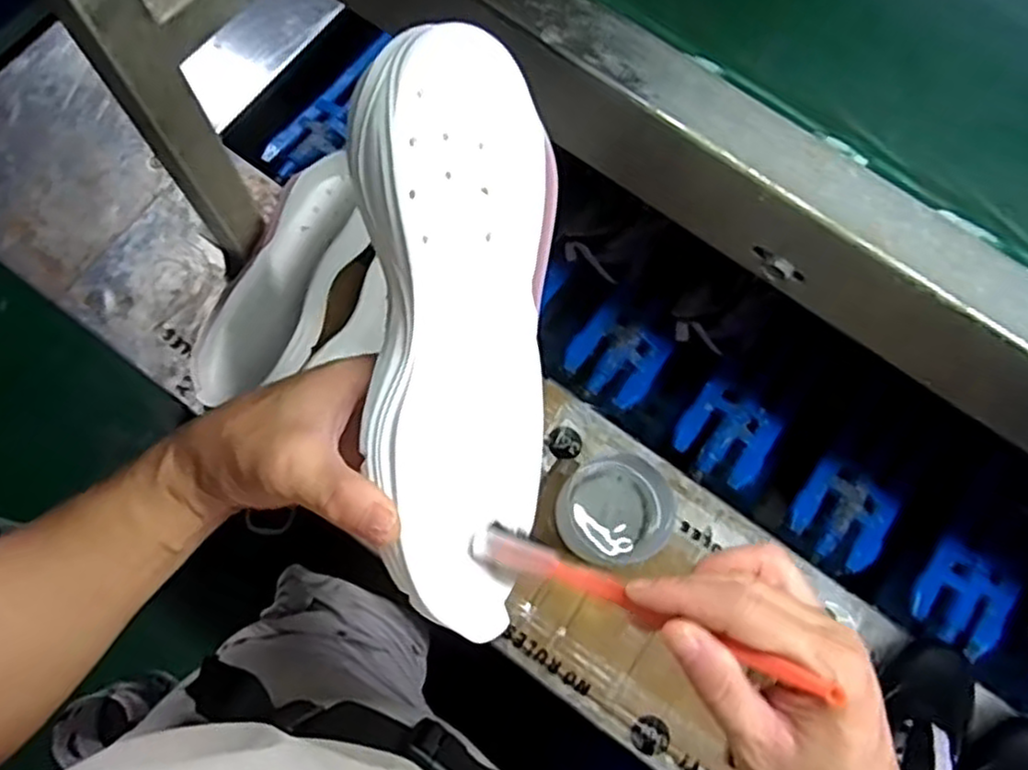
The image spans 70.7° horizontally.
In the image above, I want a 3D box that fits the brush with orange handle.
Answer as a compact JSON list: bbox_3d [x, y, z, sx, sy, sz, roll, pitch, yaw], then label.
[{"bbox_3d":[0.053,0.100,0.323,0.165,0.024,0.024,17,72,31],"label":"brush with orange handle"}]

